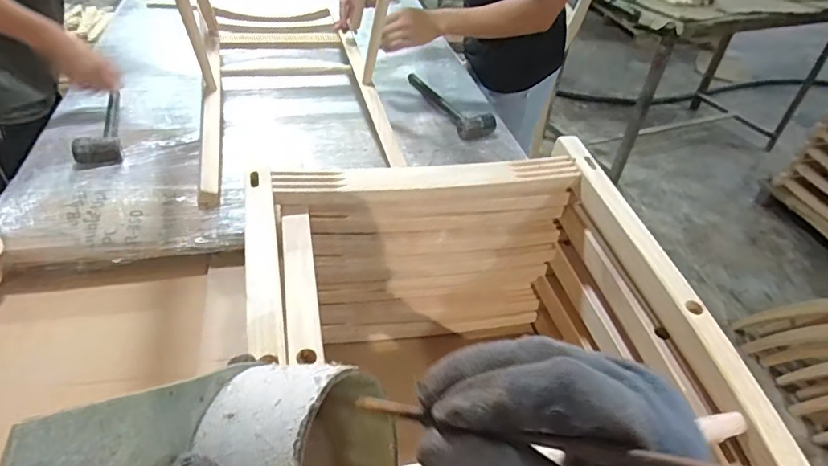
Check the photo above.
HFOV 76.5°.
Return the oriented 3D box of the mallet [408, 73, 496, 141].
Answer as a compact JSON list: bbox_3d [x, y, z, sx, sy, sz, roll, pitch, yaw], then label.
[{"bbox_3d":[0.087,-0.340,1.315,0.092,0.042,0.353,-11,43,-20],"label":"mallet"}]

